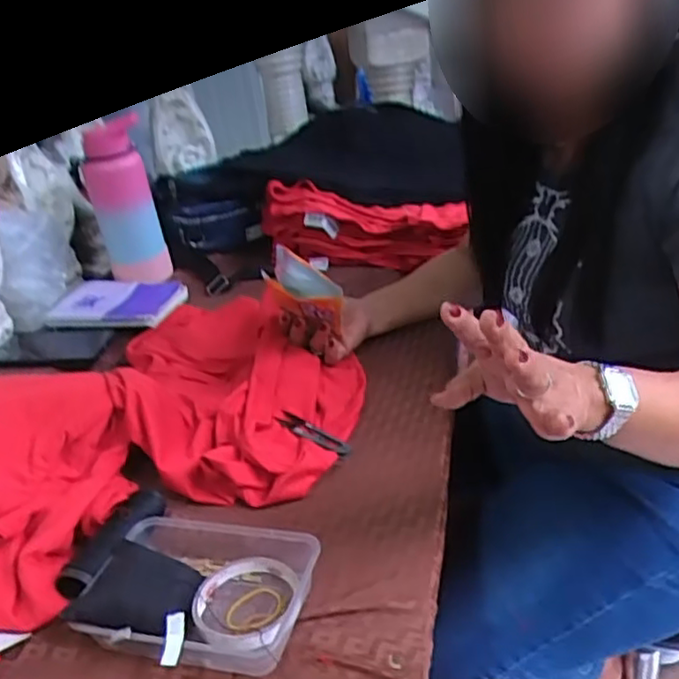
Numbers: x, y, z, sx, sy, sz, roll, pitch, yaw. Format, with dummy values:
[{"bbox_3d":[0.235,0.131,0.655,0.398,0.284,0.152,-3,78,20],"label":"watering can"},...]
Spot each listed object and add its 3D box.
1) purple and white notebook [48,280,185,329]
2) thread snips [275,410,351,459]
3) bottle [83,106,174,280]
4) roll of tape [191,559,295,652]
[{"bbox_3d":[-0.341,-0.054,1.008,0.194,0.024,0.121,3,32,14],"label":"purple and white notebook"},{"bbox_3d":[-0.030,0.103,0.725,0.027,0.017,0.102,-26,31,-36],"label":"thread snips"},{"bbox_3d":[-0.339,-0.211,1.059,0.093,0.261,0.079,-15,26,-18],"label":"bottle"},{"bbox_3d":[-0.077,0.207,0.528,0.078,0.014,0.090,-1,25,13],"label":"roll of tape"}]

